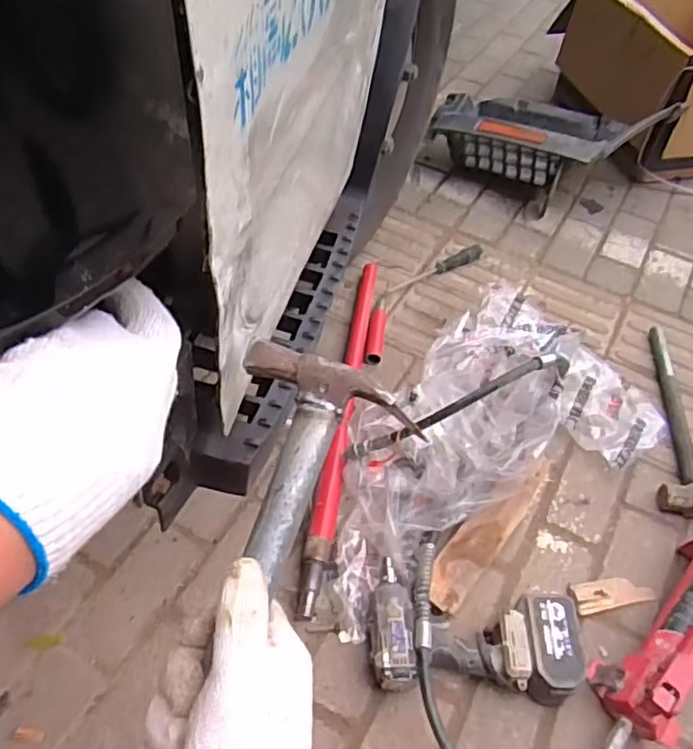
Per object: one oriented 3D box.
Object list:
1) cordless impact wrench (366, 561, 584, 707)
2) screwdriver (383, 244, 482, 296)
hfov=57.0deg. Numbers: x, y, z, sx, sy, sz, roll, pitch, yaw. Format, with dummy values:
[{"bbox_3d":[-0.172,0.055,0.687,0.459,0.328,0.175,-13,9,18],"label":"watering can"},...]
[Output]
[{"bbox_3d":[0.161,0.327,0.828,0.256,0.070,0.161,5,50,-1],"label":"cordless impact wrench"},{"bbox_3d":[0.184,-0.220,1.315,0.247,0.031,0.034,-21,55,-21],"label":"screwdriver"}]

